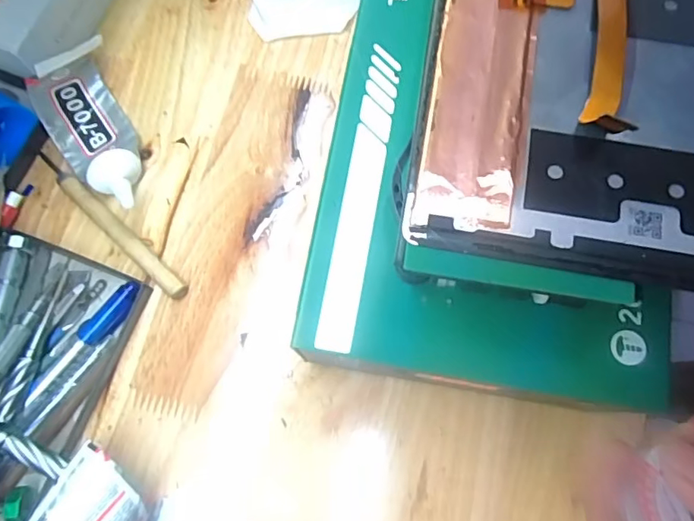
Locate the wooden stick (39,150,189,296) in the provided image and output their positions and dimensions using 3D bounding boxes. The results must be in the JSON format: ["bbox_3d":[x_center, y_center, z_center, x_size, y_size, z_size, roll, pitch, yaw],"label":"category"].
[{"bbox_3d":[-0.140,-0.022,0.310,0.126,0.009,0.011,42,79,11],"label":"wooden stick"}]

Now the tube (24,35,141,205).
[{"bbox_3d":[-0.158,-0.081,0.318,0.045,0.026,0.117,-22,75,-5],"label":"tube"}]

